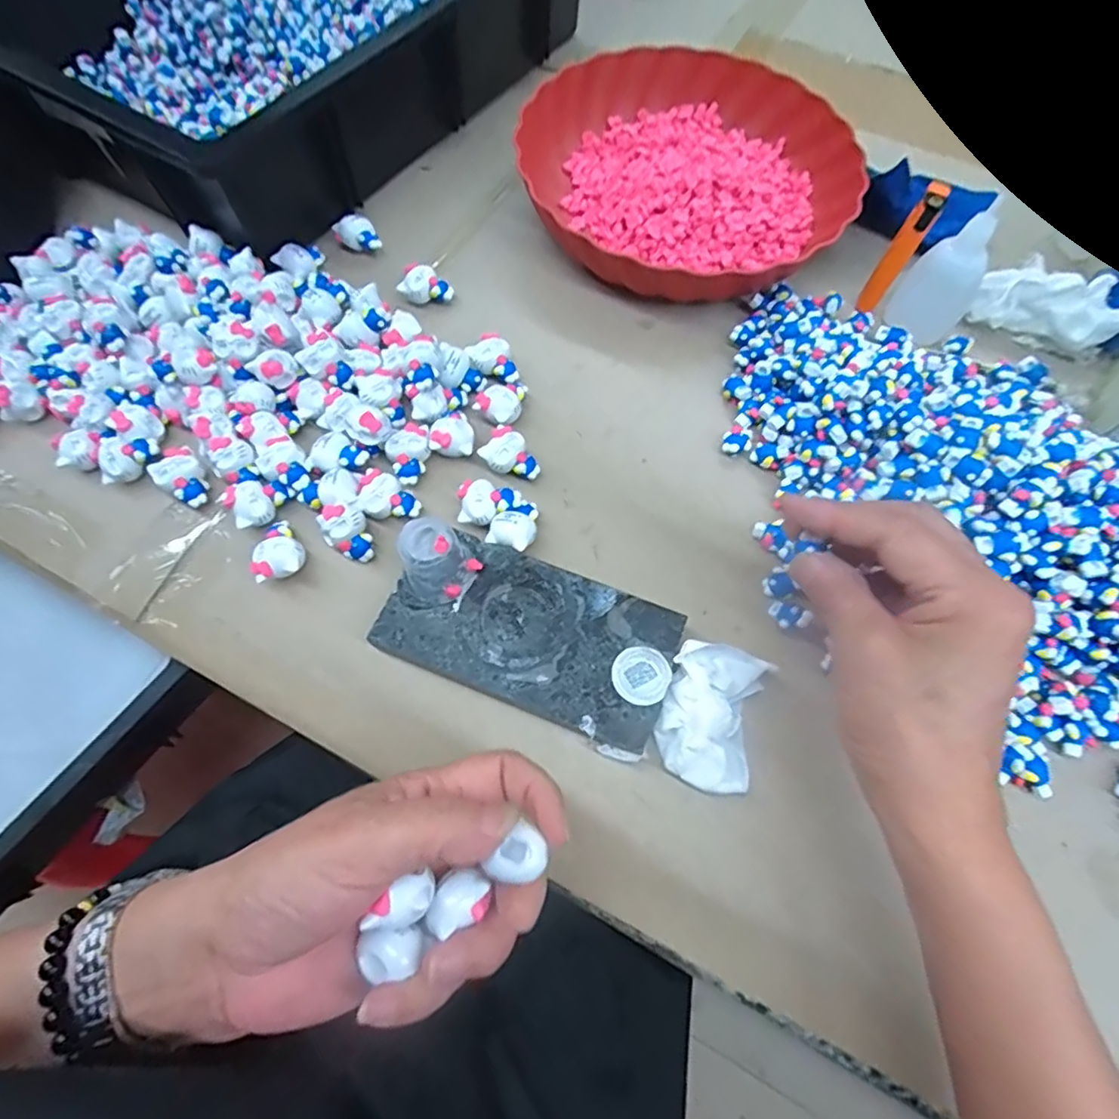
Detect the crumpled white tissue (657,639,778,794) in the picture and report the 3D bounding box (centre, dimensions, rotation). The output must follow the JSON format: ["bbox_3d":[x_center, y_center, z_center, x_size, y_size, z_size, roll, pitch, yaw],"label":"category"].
[{"bbox_3d":[0.074,0.076,0.279,0.045,0.030,0.066,16,68,7],"label":"crumpled white tissue"}]

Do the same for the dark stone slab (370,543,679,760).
[{"bbox_3d":[-0.015,0.040,0.297,0.143,0.022,0.074,21,69,9],"label":"dark stone slab"}]

